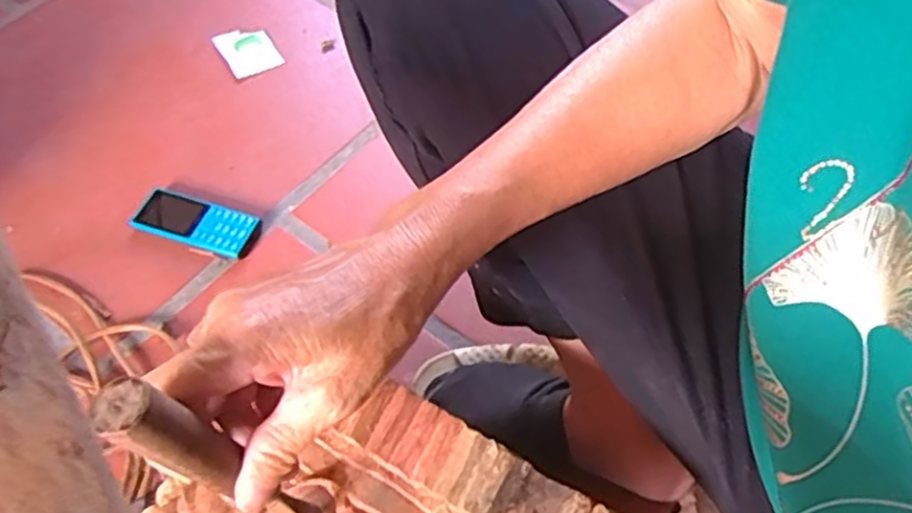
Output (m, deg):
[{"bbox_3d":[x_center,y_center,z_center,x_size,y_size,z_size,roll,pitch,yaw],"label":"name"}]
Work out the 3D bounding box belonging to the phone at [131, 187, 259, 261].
[{"bbox_3d":[-0.265,-0.035,0.740,0.130,0.016,0.054,17,58,12],"label":"phone"}]

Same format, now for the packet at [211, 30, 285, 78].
[{"bbox_3d":[-0.255,-0.253,0.891,0.061,0.009,0.075,-30,61,-17],"label":"packet"}]

